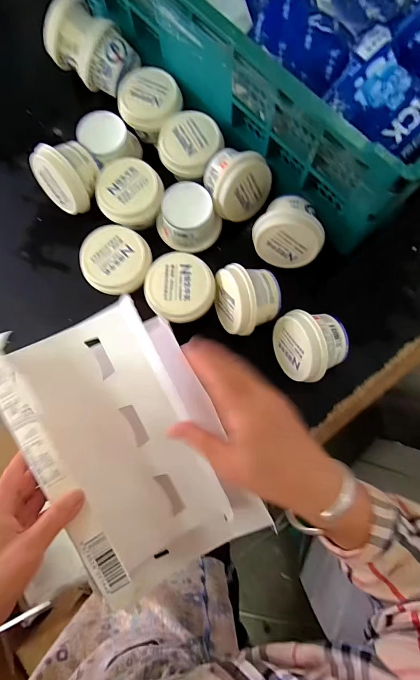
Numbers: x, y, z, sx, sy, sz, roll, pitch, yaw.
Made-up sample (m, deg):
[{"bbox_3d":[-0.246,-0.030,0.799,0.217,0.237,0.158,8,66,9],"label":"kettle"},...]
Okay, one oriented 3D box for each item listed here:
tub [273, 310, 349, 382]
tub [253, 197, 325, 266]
[{"bbox_3d":[0.121,0.006,0.415,0.053,0.080,0.084,-12,82,-27],"label":"tub"},{"bbox_3d":[0.101,-0.140,0.441,0.087,0.079,0.048,19,52,-7],"label":"tub"}]

